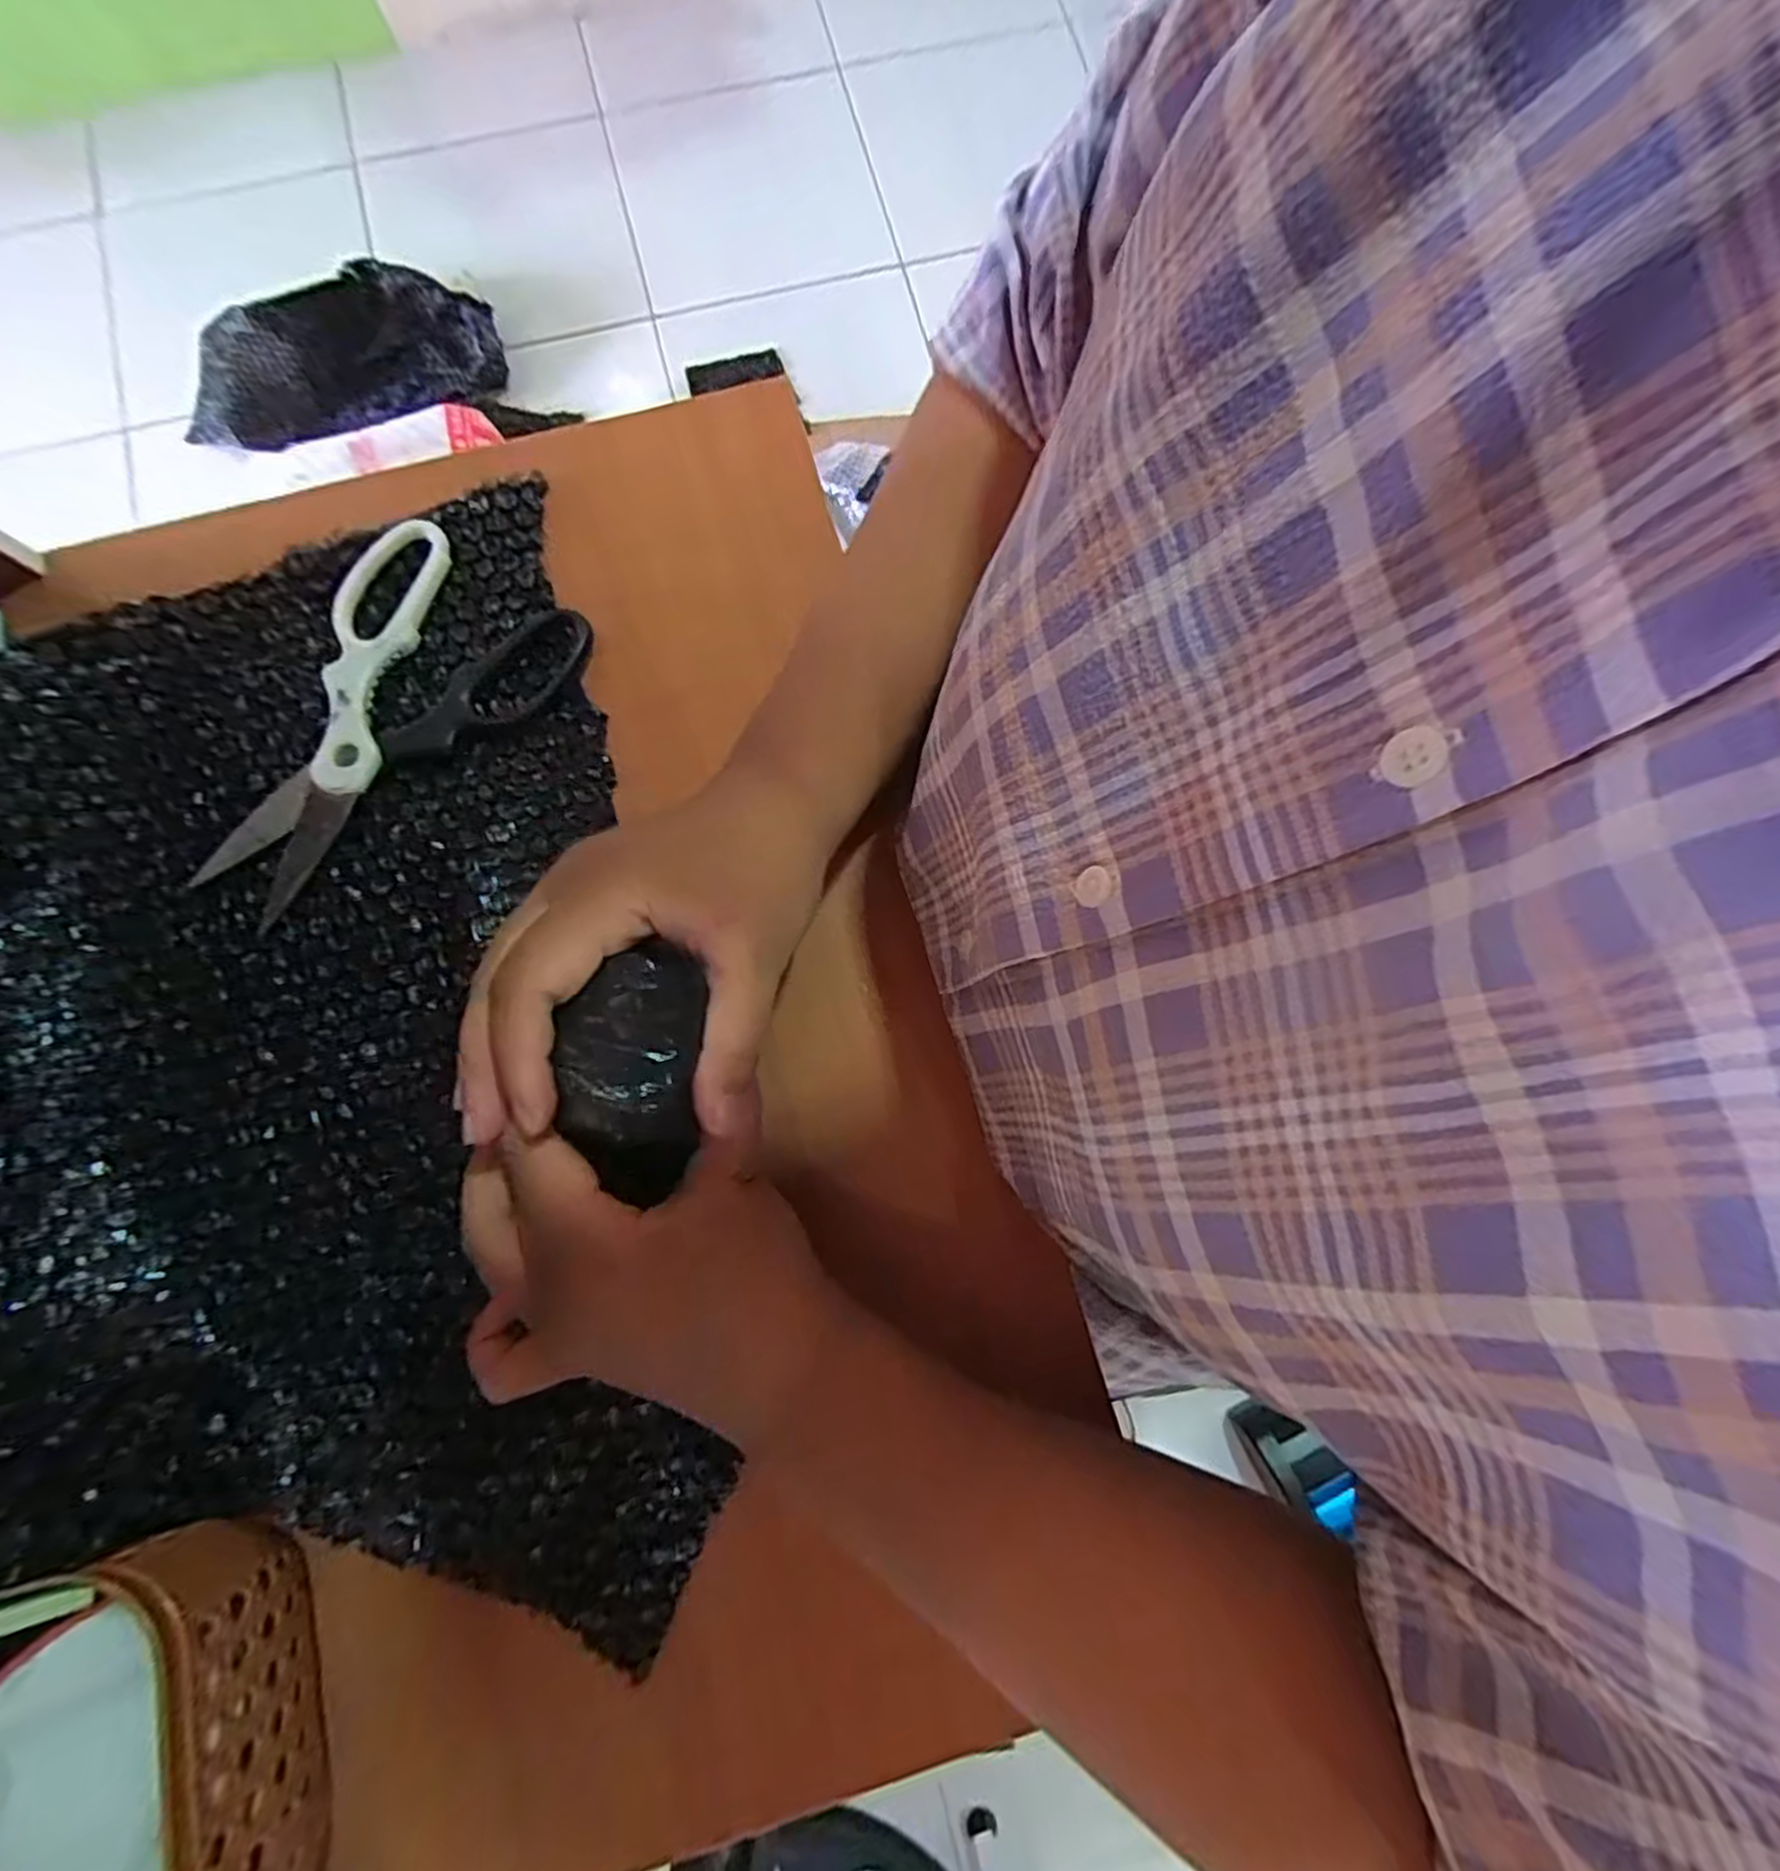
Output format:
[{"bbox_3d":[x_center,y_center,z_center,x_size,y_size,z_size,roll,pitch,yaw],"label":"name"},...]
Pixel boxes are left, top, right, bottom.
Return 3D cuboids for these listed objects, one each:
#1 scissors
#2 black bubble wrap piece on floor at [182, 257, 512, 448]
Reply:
[{"bbox_3d":[-0.237,-0.100,0.359,0.105,0.012,0.186,39,81,6],"label":"scissors"},{"bbox_3d":[-0.795,-0.833,1.138,0.432,0.089,0.184,-20,81,-4],"label":"black bubble wrap piece on floor"}]

